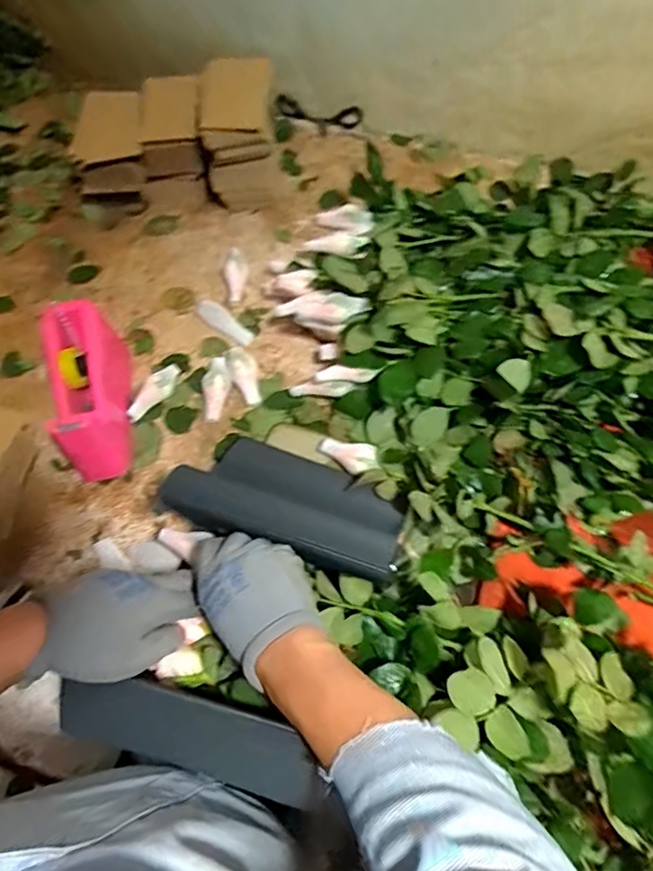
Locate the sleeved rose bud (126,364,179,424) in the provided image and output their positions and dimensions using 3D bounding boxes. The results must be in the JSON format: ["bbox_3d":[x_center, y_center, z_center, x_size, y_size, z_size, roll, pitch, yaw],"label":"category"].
[{"bbox_3d":[-0.218,-0.054,0.707,0.023,0.028,0.085,37,72,17],"label":"sleeved rose bud"}]

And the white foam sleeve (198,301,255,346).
[{"bbox_3d":[-0.143,-0.156,0.768,0.091,0.010,0.030,39,72,18],"label":"white foam sleeve"}]

